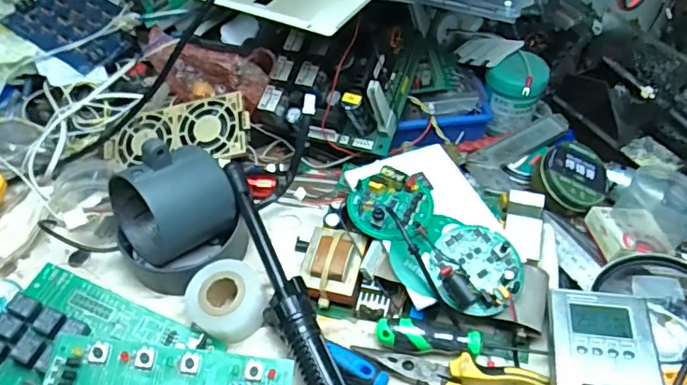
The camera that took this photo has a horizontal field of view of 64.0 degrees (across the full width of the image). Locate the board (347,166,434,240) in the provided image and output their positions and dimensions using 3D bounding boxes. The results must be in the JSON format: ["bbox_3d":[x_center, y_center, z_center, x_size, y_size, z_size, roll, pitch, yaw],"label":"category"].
[{"bbox_3d":[0.041,0.005,0.469,0.068,0.025,0.073,0,49,0],"label":"board"}]

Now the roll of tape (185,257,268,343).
[{"bbox_3d":[-0.093,0.085,0.440,0.064,0.017,0.059,1,76,-4],"label":"roll of tape"}]

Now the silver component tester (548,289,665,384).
[{"bbox_3d":[0.181,0.114,0.381,0.070,0.021,0.099,9,50,7],"label":"silver component tester"}]

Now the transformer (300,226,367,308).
[{"bbox_3d":[-0.009,0.061,0.457,0.048,0.020,0.062,11,67,4],"label":"transformer"}]

